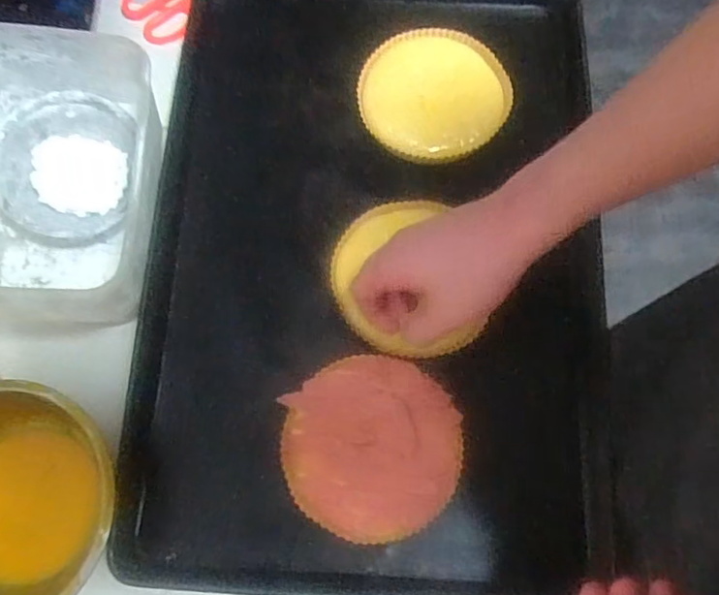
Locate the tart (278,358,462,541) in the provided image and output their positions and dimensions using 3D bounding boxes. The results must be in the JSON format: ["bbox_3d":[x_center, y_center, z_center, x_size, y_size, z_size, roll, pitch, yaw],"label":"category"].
[{"bbox_3d":[0.009,0.124,0.518,0.145,0.027,0.143,0,73,-2],"label":"tart"}]

